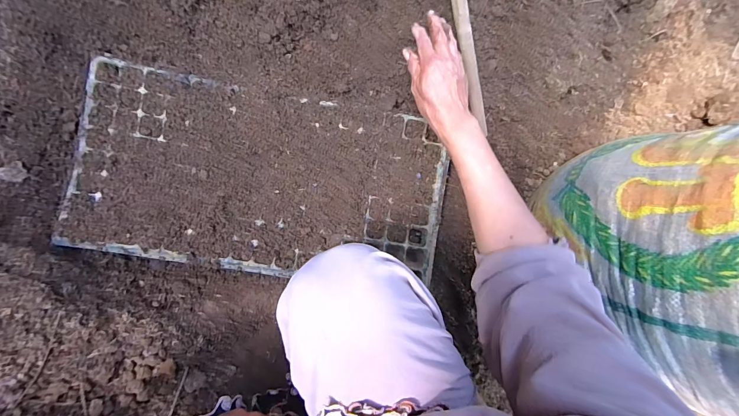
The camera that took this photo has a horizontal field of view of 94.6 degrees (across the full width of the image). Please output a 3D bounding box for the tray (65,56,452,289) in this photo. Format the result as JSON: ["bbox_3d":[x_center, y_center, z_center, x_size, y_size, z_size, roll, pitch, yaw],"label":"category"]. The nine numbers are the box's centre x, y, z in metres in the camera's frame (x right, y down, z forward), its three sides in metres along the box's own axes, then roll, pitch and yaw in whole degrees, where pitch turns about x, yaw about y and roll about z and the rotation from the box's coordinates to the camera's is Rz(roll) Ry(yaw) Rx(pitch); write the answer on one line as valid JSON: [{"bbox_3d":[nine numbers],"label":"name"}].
[{"bbox_3d":[-0.152,-0.038,0.498,0.518,0.035,0.261,10,89,-7],"label":"tray"}]

